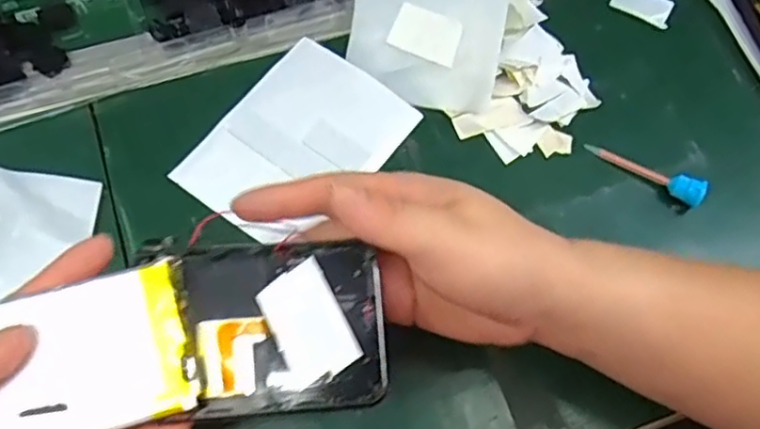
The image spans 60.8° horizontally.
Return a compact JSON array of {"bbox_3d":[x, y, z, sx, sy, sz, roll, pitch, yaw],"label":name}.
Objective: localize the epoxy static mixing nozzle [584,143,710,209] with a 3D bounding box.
[{"bbox_3d":[0.169,-0.030,0.409,0.076,0.015,0.014,32,70,10],"label":"epoxy static mixing nozzle"}]

